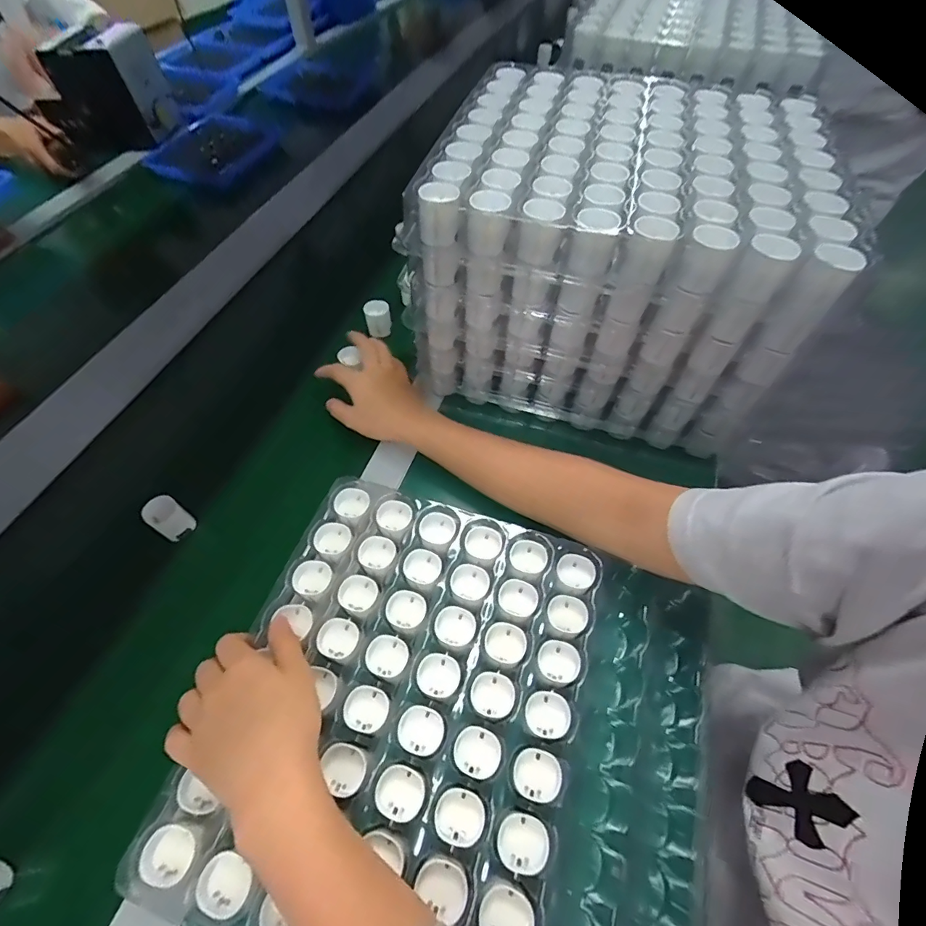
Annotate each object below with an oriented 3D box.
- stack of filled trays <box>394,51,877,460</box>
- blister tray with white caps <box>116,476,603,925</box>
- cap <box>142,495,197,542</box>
[{"bbox_3d":[0.147,-0.211,0.462,0.316,0.201,0.281,15,57,10],"label":"stack of filled trays"},{"bbox_3d":[-0.043,0.163,0.327,0.237,0.025,0.290,16,57,11],"label":"blister tray with white caps"},{"bbox_3d":[-0.273,0.051,0.426,0.025,0.035,0.028,29,60,19],"label":"cap"}]

